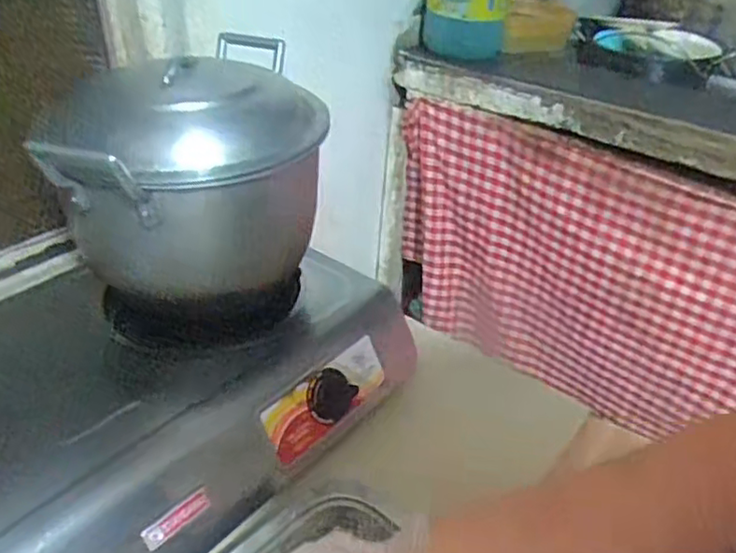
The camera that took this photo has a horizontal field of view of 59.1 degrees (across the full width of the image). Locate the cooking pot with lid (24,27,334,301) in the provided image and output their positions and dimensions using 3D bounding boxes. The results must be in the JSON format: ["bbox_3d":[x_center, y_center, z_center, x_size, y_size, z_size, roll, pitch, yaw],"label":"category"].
[{"bbox_3d":[-0.168,-0.128,0.694,0.228,0.191,0.309,-2,35,-6],"label":"cooking pot with lid"}]

